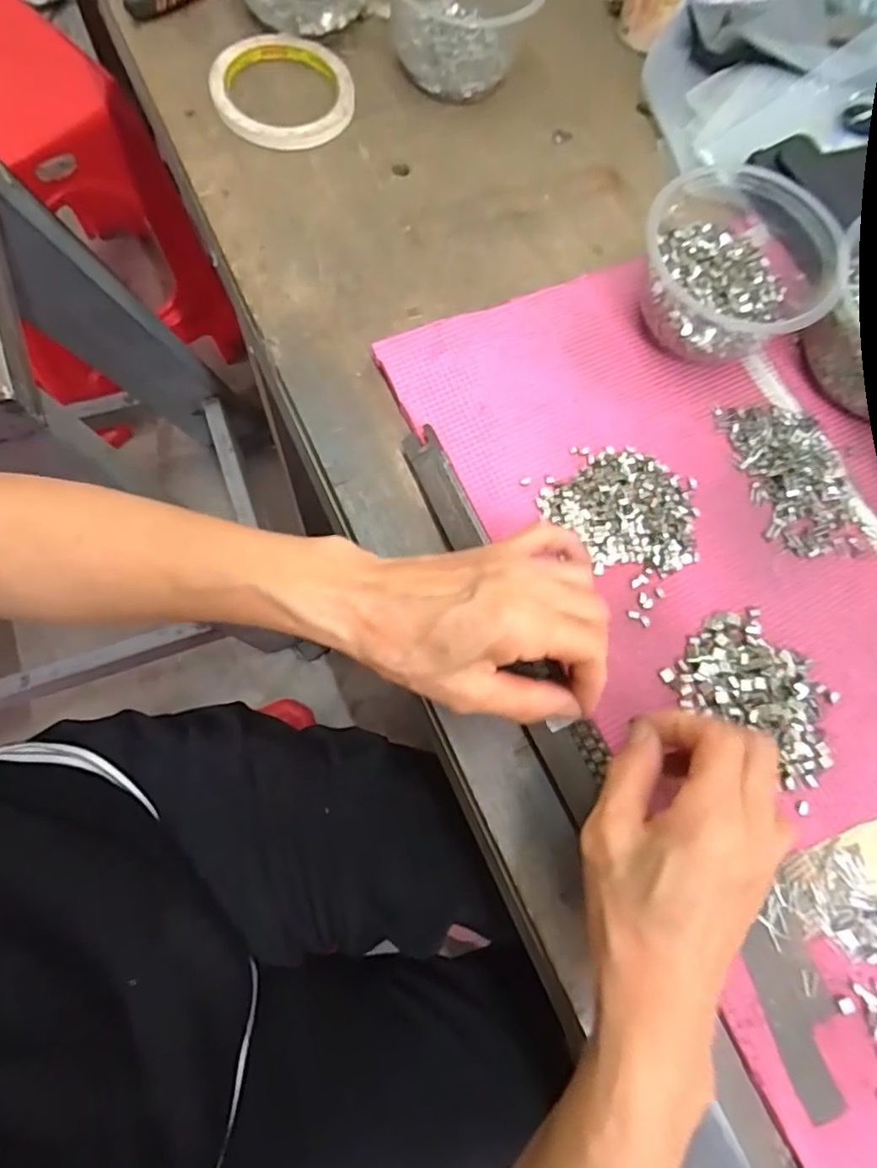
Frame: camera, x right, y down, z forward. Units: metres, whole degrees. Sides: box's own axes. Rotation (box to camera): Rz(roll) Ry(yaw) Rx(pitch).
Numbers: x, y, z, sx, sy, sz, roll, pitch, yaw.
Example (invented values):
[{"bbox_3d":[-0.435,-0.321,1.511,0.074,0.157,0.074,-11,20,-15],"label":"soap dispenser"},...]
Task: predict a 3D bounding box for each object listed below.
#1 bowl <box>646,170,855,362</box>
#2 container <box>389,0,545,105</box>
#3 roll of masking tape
[{"bbox_3d":[0.180,-0.194,0.374,0.109,0.059,0.108,2,74,-6],"label":"bowl"},{"bbox_3d":[0.016,-0.416,0.433,0.111,0.065,0.113,2,74,-6],"label":"container"},{"bbox_3d":[-0.110,-0.353,0.433,0.096,0.018,0.097,-4,75,-3],"label":"roll of masking tape"}]

